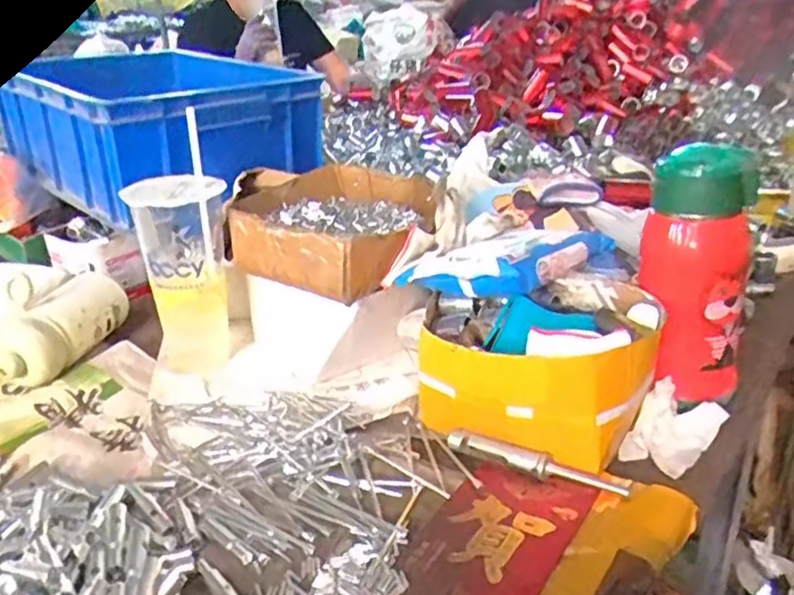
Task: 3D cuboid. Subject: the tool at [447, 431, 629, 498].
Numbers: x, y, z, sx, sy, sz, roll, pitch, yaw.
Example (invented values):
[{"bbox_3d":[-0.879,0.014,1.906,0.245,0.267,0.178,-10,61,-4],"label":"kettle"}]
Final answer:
[{"bbox_3d":[0.098,0.119,0.488,0.134,0.012,0.013,14,29,29],"label":"tool"}]

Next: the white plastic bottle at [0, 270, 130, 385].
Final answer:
[{"bbox_3d":[-0.336,0.026,0.669,0.062,0.080,0.148,4,26,11],"label":"white plastic bottle"}]

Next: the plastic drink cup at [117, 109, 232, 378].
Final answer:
[{"bbox_3d":[-0.200,-0.036,0.639,0.083,0.206,0.082,-9,27,-16],"label":"plastic drink cup"}]

